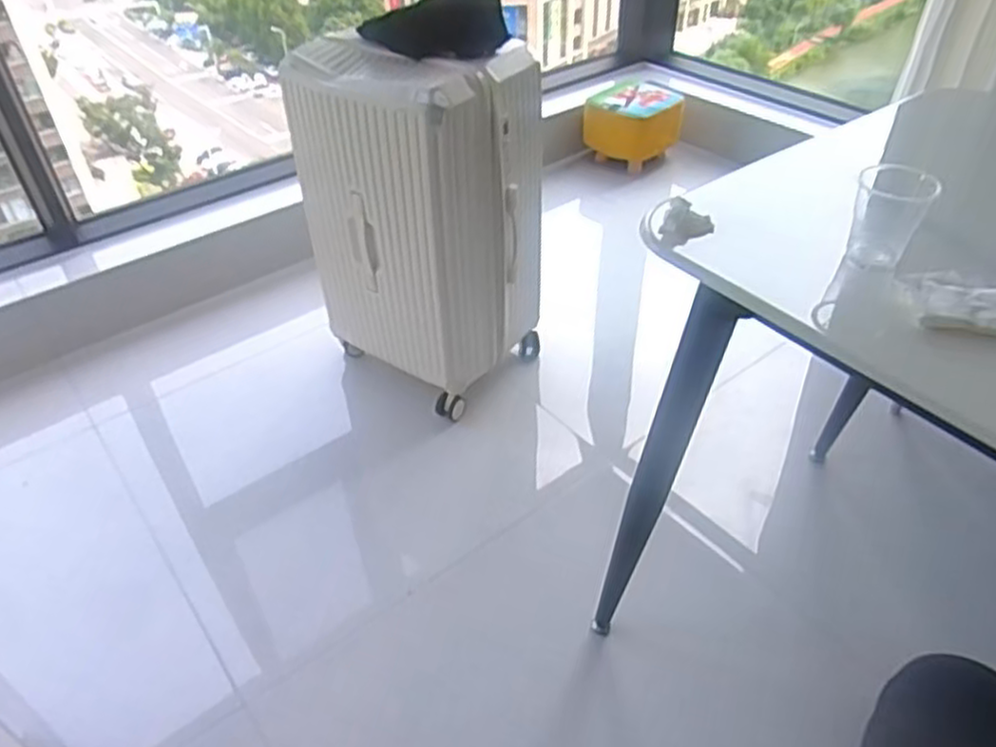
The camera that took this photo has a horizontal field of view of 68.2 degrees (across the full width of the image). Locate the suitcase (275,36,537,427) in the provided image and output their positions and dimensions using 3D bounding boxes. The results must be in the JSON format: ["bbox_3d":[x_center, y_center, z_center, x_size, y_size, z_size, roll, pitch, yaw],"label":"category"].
[{"bbox_3d":[-0.163,-0.334,1.585,0.466,0.696,0.341,29,49,31],"label":"suitcase"}]

